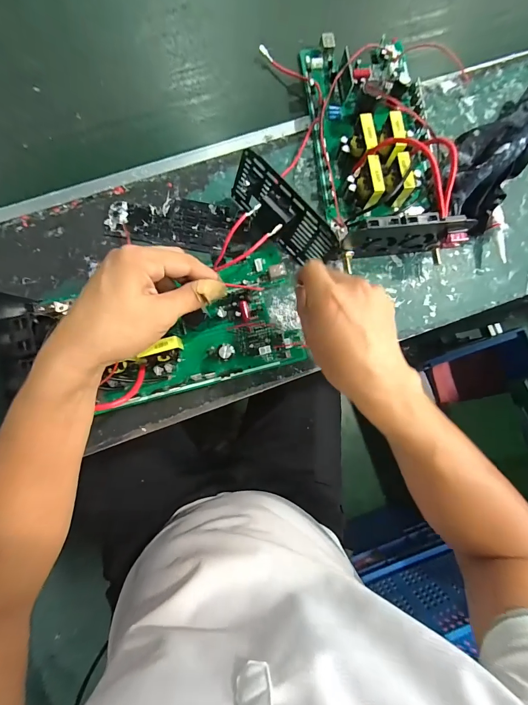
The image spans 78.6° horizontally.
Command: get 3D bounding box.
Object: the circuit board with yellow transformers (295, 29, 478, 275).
[{"bbox_3d":[0.127,-0.240,0.356,0.133,0.064,0.275,-7,86,-3],"label":"circuit board with yellow transformers"}]

